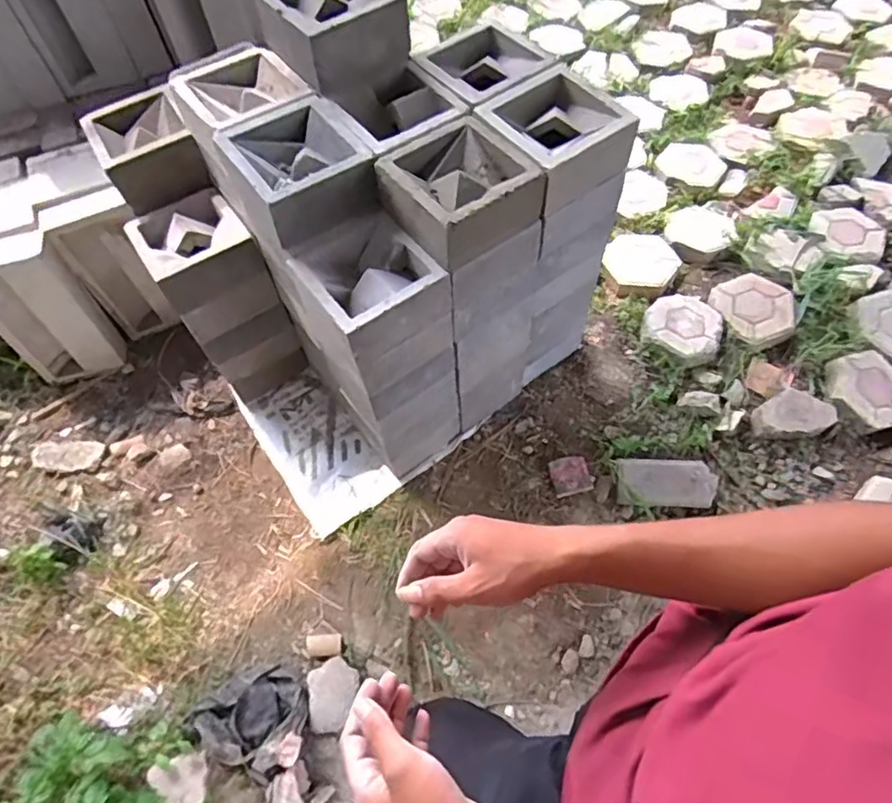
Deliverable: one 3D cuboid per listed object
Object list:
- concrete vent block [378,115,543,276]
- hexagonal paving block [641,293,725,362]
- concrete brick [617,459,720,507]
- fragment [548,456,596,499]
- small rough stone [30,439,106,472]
[{"bbox_3d":[0.022,-0.347,0.967,0.199,0.093,0.204,-38,66,-15],"label":"concrete vent block"},{"bbox_3d":[0.625,-0.197,1.547,0.201,0.060,0.195,28,67,17],"label":"hexagonal paving block"},{"bbox_3d":[0.512,0.185,1.353,0.231,0.048,0.107,0,61,1],"label":"concrete brick"},{"bbox_3d":[0.298,0.176,1.392,0.090,0.015,0.087,-12,62,-2],"label":"fragment"},{"bbox_3d":[-0.947,0.132,1.467,0.173,0.021,0.084,3,62,6],"label":"small rough stone"}]

